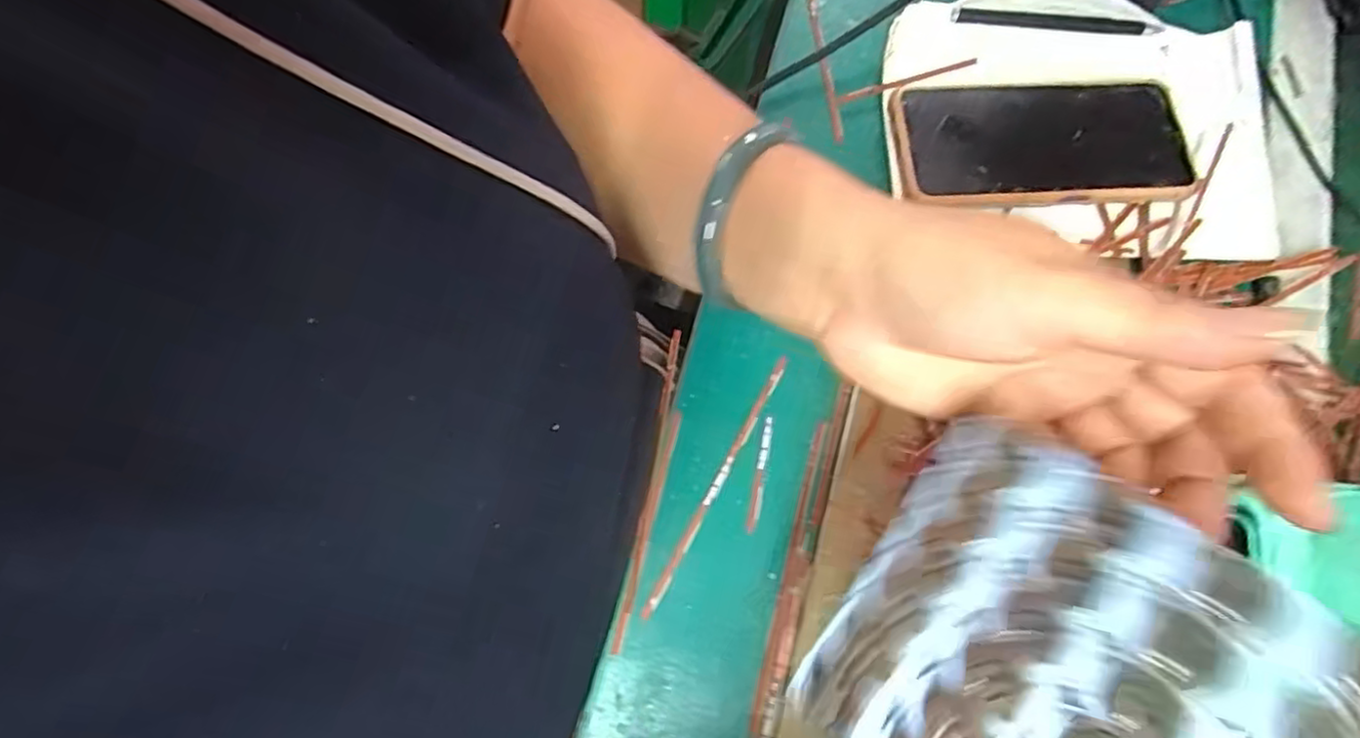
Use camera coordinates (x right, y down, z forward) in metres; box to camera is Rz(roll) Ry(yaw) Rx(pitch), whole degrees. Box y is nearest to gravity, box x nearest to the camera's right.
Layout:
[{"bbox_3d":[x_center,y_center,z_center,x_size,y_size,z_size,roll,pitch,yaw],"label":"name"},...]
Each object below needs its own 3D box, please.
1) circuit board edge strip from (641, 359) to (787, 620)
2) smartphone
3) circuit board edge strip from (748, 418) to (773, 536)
[{"bbox_3d":[0.019,0.057,0.343,0.005,0.005,0.145,29,74,5],"label":"circuit board edge strip"},{"bbox_3d":[0.199,-0.127,0.378,0.152,0.010,0.070,2,81,6],"label":"smartphone"},{"bbox_3d":[0.041,0.053,0.346,0.005,0.004,0.057,11,74,0],"label":"circuit board edge strip"}]

